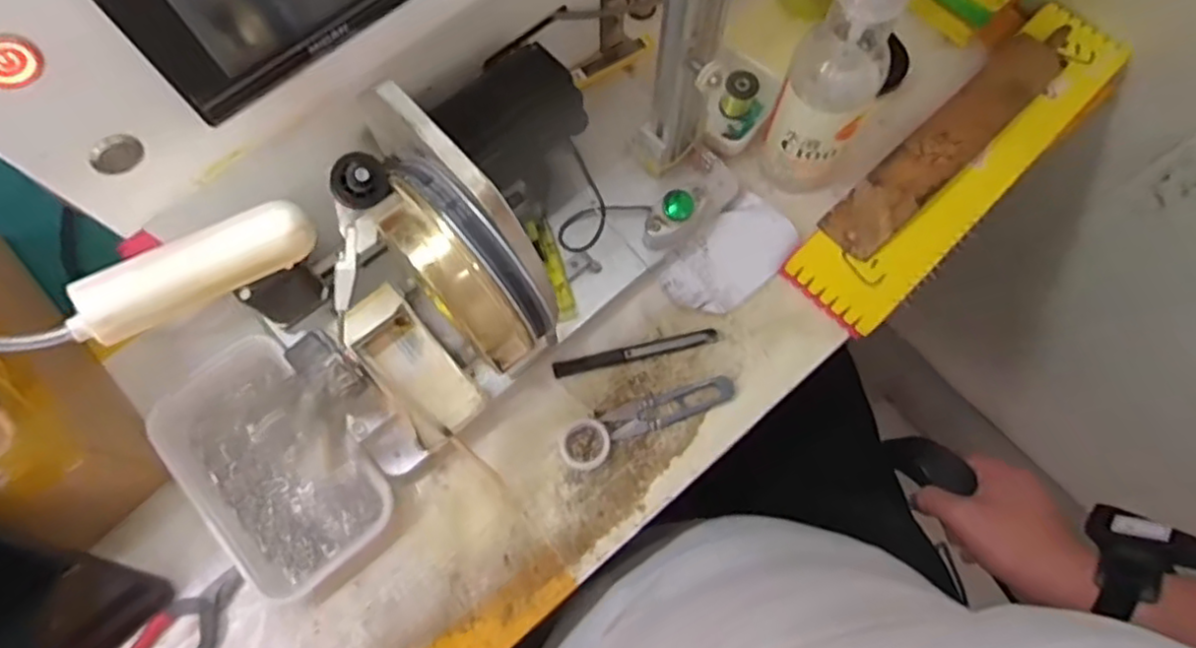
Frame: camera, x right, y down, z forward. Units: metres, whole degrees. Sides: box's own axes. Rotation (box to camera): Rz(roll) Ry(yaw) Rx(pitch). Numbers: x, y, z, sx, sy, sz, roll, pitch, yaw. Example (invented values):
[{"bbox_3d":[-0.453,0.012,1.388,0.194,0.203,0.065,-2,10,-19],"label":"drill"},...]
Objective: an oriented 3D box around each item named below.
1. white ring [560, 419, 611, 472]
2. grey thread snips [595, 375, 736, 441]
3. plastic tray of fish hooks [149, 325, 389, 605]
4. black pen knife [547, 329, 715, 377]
[{"bbox_3d":[-0.009,0.084,0.474,0.034,0.009,0.034,0,72,-1],"label":"white ring"},{"bbox_3d":[0.050,0.060,0.489,0.097,0.011,0.025,-16,73,-6],"label":"grey thread snips"},{"bbox_3d":[-0.227,0.091,0.464,0.106,0.034,0.179,-39,76,-12],"label":"plastic tray of fish hooks"},{"bbox_3d":[0.028,0.021,0.504,0.122,0.005,0.011,-12,72,-5],"label":"black pen knife"}]

